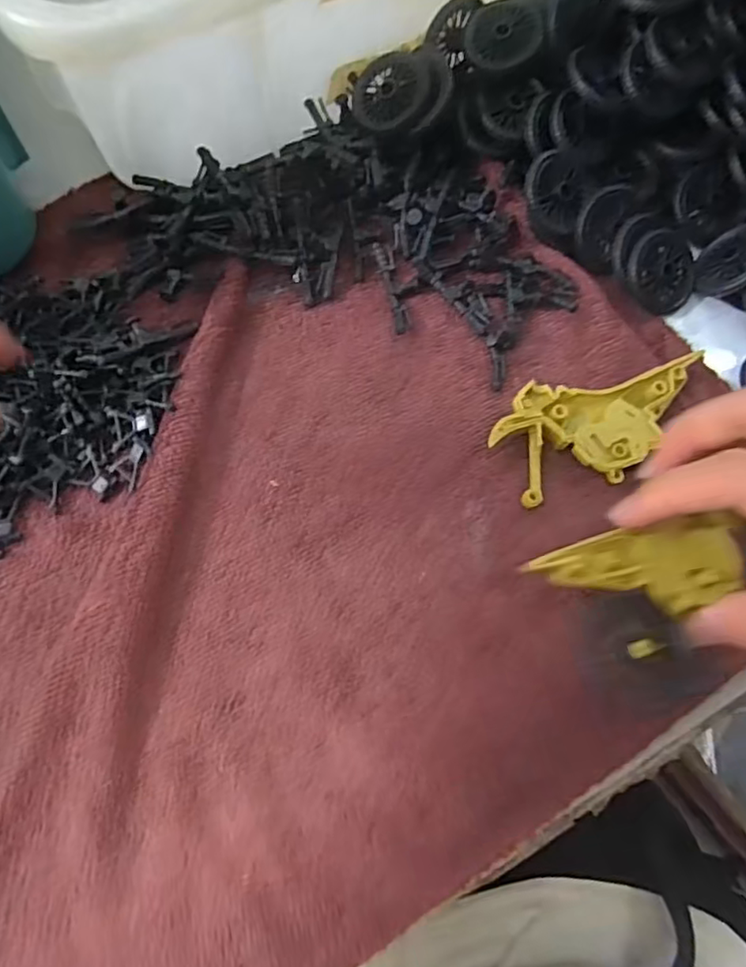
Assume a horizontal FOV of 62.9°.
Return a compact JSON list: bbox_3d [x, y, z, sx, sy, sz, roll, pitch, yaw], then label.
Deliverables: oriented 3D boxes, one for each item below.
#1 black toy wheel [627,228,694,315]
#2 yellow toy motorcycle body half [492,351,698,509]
[{"bbox_3d":[0.139,-0.102,0.295,0.038,0.005,0.038,-48,113,-5],"label":"black toy wheel"},{"bbox_3d":[0.102,-0.025,0.271,0.098,0.013,0.049,-15,74,-6],"label":"yellow toy motorcycle body half"}]

